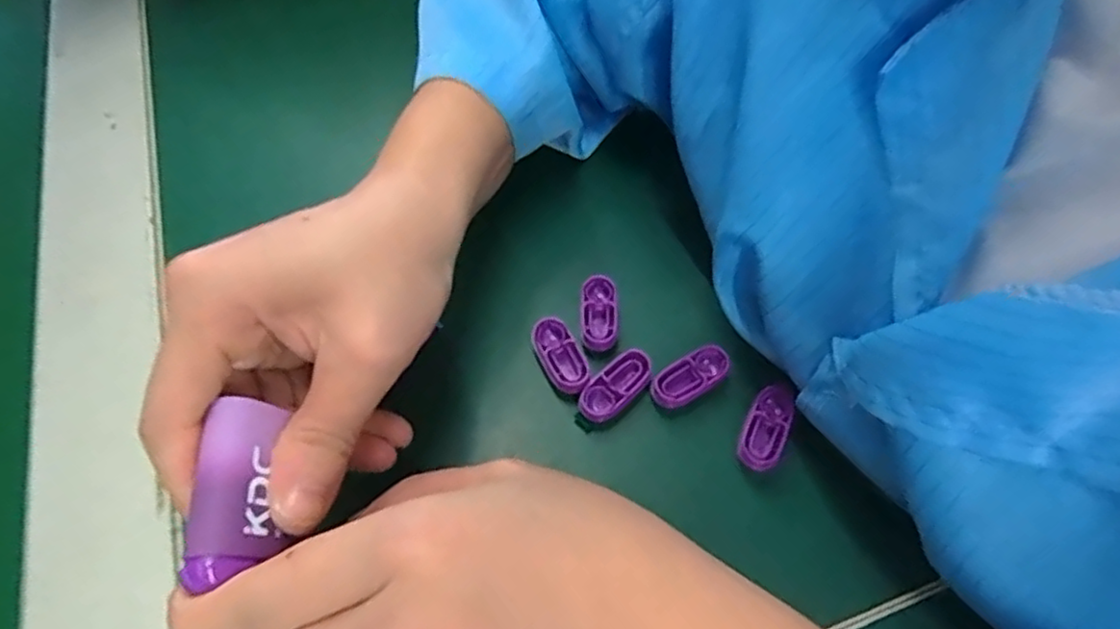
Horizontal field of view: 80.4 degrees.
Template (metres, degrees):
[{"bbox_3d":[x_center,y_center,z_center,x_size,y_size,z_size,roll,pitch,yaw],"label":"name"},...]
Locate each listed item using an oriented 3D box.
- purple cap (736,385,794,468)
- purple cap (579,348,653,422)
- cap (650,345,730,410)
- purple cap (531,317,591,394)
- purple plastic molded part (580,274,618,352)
[{"bbox_3d":[0.078,0.044,0.253,0.015,0.014,0.033,21,60,13],"label":"purple cap"},{"bbox_3d":[0.023,0.030,0.263,0.034,0.012,0.016,-40,65,-22],"label":"purple cap"},{"bbox_3d":[0.052,0.026,0.265,0.035,0.010,0.016,-30,62,-17],"label":"cap"},{"bbox_3d":[0.000,0.018,0.270,0.016,0.010,0.033,-26,61,-15],"label":"purple cap"},{"bbox_3d":[0.016,0.002,0.283,0.015,0.016,0.034,1,58,1],"label":"purple plastic molded part"}]

